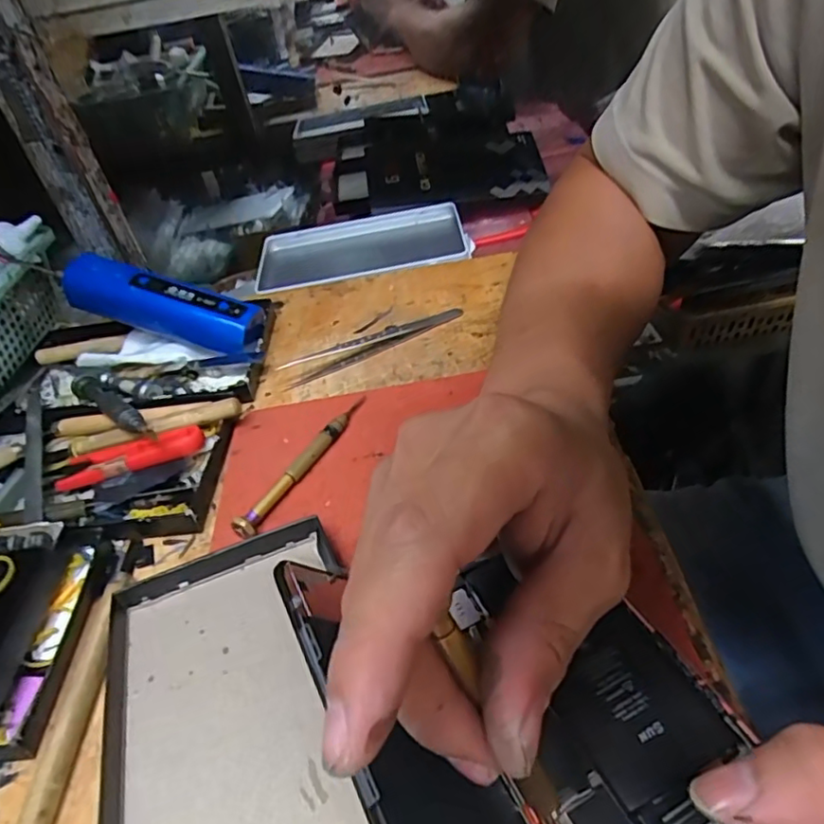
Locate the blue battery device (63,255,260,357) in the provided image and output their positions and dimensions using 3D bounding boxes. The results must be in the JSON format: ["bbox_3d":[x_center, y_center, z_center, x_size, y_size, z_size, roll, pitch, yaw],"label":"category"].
[{"bbox_3d":[-0.166,-0.071,0.409,0.132,0.038,0.028,16,43,-2],"label":"blue battery device"}]

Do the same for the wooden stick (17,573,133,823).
[{"bbox_3d":[-0.135,0.115,0.248,0.012,0.013,0.105,-9,41,2],"label":"wooden stick"}]

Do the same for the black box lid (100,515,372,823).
[{"bbox_3d":[-0.063,0.115,0.212,0.095,0.015,0.168,-20,42,-10],"label":"black box lid"}]

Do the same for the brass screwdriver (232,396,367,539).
[{"bbox_3d":[-0.056,0.026,0.322,0.009,0.009,0.108,16,48,27],"label":"brass screwdriver"}]

